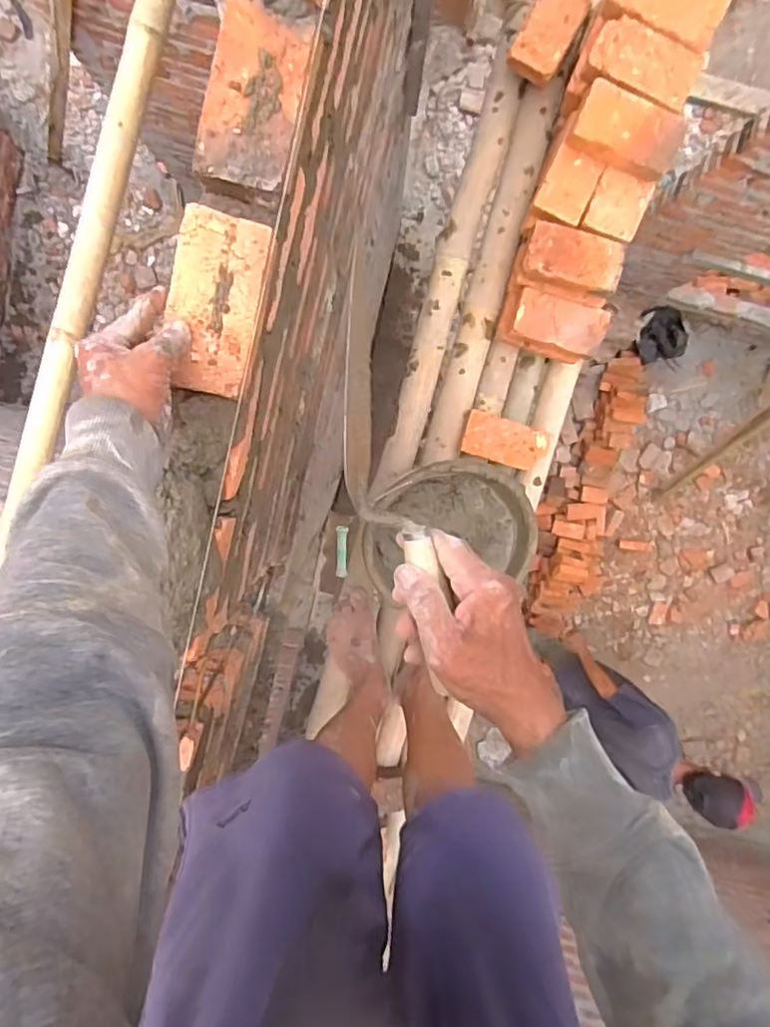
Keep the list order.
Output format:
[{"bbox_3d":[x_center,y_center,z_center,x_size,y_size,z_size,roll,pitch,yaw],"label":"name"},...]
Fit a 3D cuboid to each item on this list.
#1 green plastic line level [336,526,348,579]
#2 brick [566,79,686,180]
[{"bbox_3d":[-0.067,0.062,0.921,0.018,0.017,0.081,1,98,0],"label":"green plastic line level"},{"bbox_3d":[0.366,-0.580,0.892,0.159,0.041,0.088,15,115,-6],"label":"brick"}]

